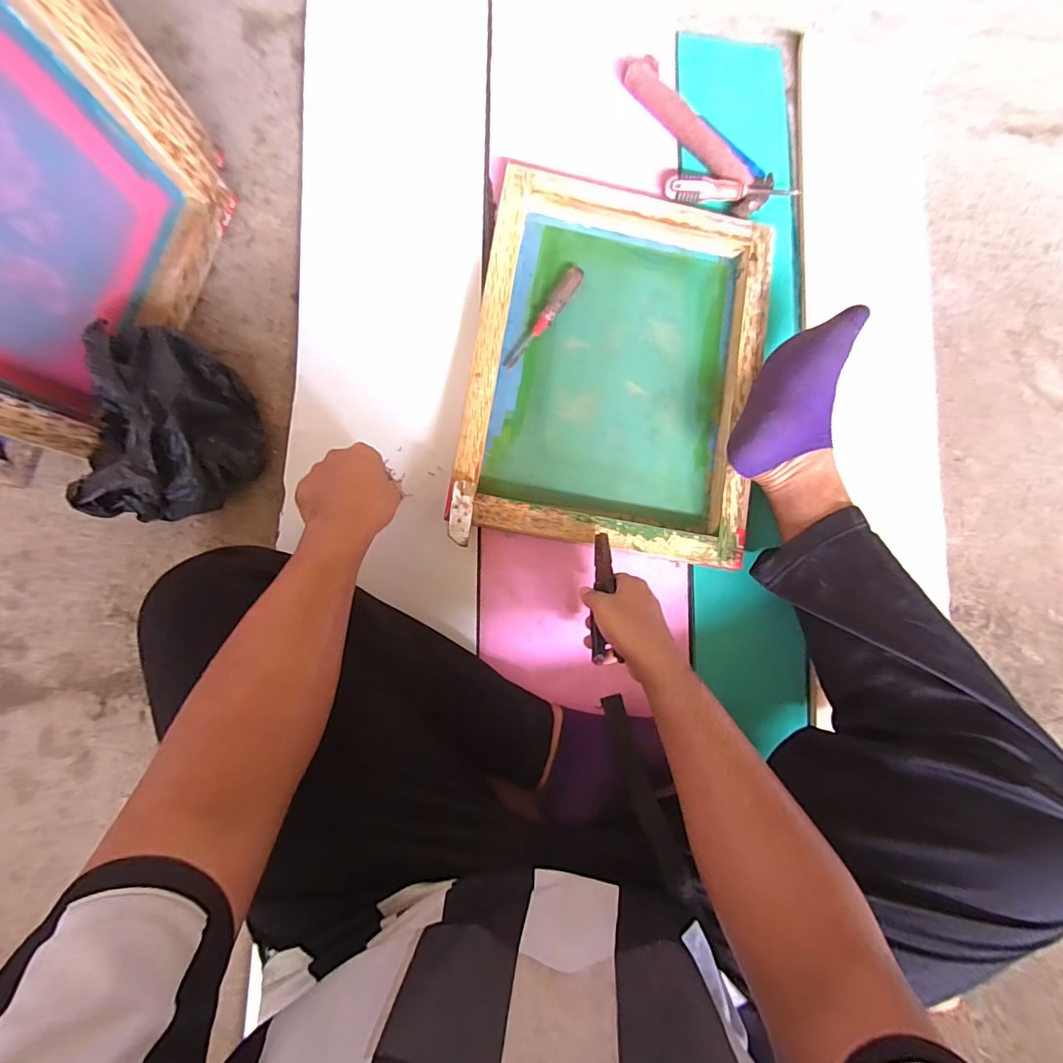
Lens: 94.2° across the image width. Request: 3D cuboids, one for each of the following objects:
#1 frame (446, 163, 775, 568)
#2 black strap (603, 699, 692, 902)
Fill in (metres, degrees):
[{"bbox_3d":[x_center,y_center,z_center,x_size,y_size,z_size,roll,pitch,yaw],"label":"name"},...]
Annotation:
[{"bbox_3d":[0.114,-0.213,0.652,0.372,0.038,0.477,9,85,-5],"label":"frame"},{"bbox_3d":[0.114,0.266,0.518,0.024,0.206,0.020,-10,127,-6],"label":"black strap"}]

